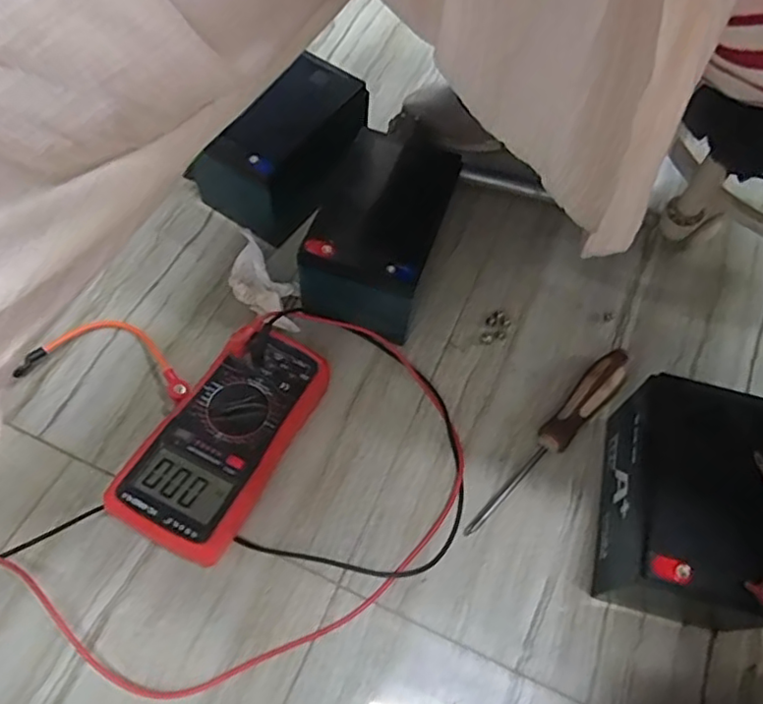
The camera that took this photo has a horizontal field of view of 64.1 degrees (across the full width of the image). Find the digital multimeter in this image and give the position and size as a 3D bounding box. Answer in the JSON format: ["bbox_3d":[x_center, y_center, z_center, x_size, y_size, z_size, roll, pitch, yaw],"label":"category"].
[{"bbox_3d":[-0.123,0.068,0.497,0.092,0.061,0.190,25,64,10],"label":"digital multimeter"}]

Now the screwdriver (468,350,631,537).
[{"bbox_3d":[0.147,0.075,0.524,0.029,0.033,0.211,41,67,16],"label":"screwdriver"}]

